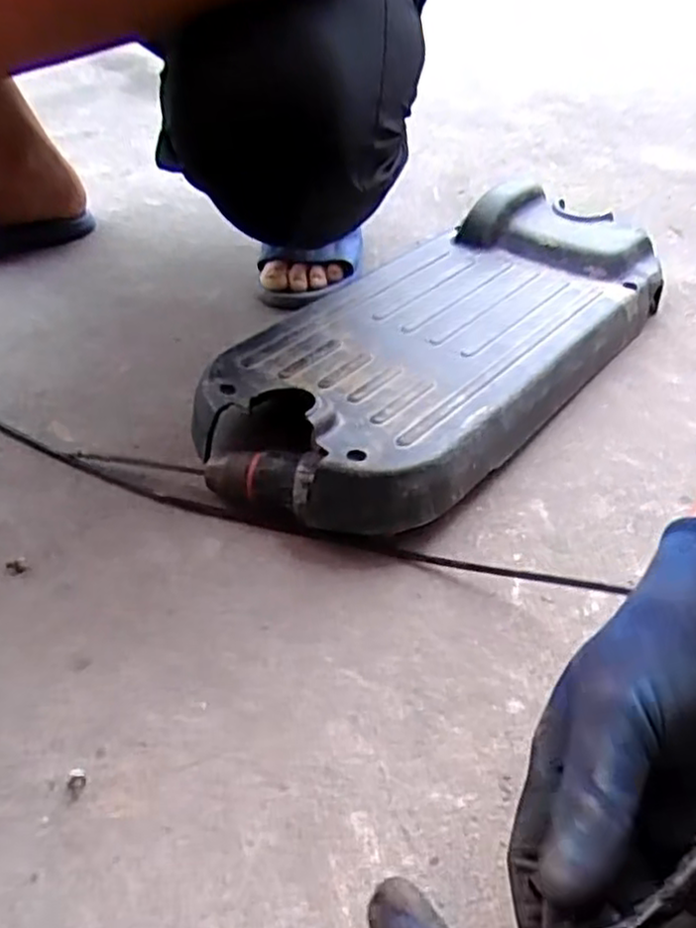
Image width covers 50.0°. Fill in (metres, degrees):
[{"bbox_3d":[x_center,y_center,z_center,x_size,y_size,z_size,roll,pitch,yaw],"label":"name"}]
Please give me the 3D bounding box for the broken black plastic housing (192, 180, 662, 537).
[{"bbox_3d":[0.090,-0.112,0.670,0.228,0.086,0.481,32,50,26],"label":"broken black plastic housing"}]

